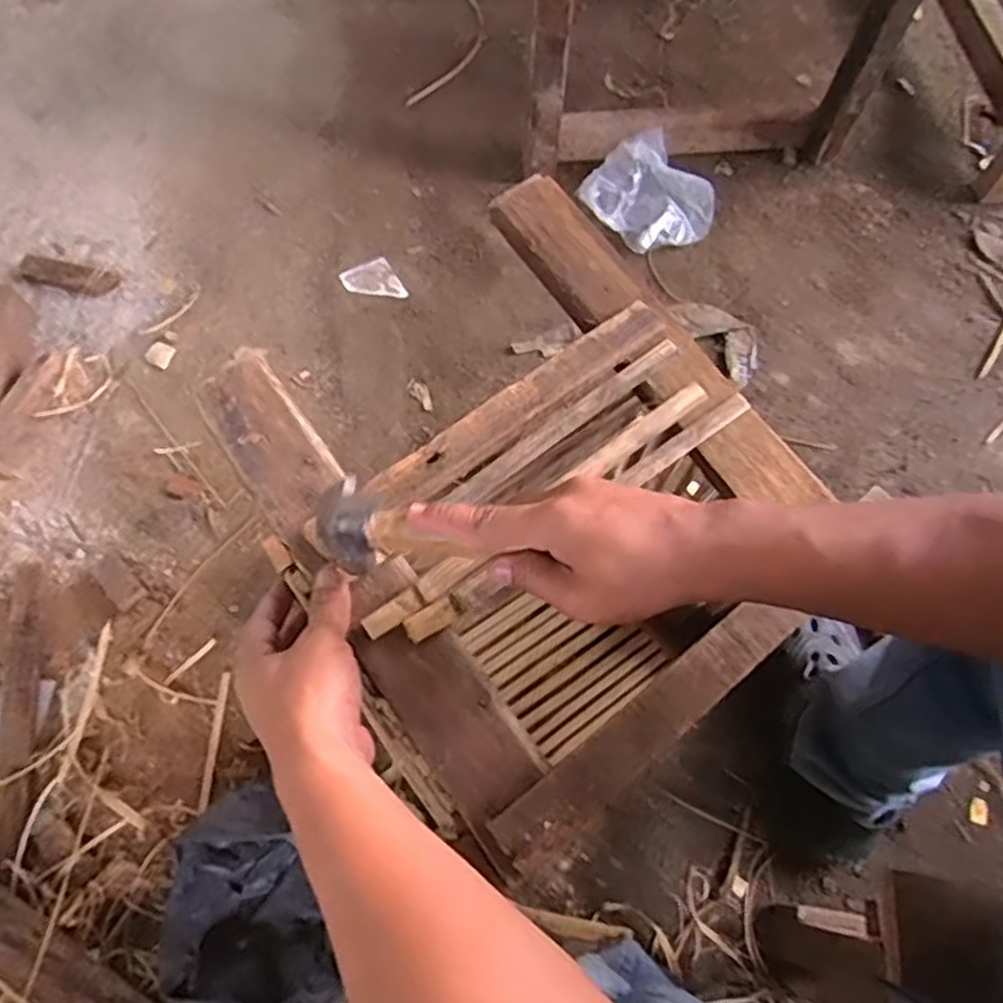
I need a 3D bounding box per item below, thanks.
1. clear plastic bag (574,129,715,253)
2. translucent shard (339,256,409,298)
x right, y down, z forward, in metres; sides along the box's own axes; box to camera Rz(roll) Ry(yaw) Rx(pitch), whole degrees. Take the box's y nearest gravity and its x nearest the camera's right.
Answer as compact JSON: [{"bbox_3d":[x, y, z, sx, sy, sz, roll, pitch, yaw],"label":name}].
[{"bbox_3d":[0.223,-0.447,1.099,0.177,0.057,0.178,37,68,14],"label":"clear plastic bag"},{"bbox_3d":[-0.179,-0.305,1.041,0.069,0.008,0.077,-32,70,-17],"label":"translucent shard"}]

